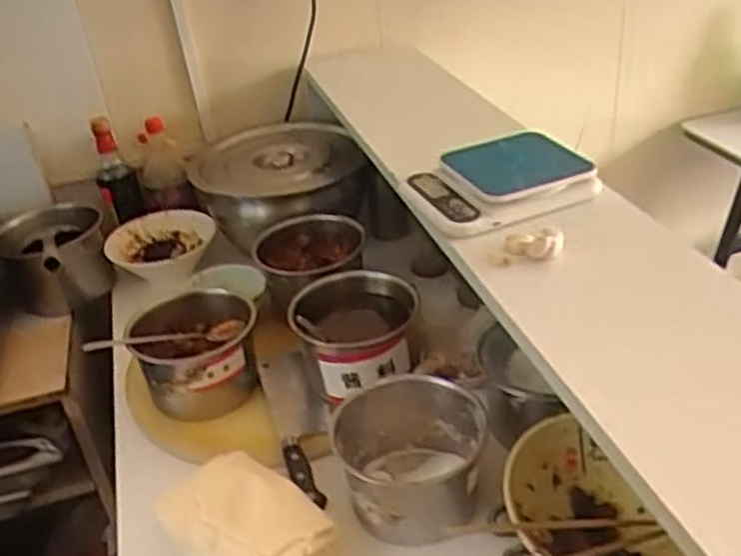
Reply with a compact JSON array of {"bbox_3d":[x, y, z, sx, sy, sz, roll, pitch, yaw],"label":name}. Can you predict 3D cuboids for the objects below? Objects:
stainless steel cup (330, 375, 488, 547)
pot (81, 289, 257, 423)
[{"bbox_3d":[0.042,0.188,0.806,0.149,0.099,0.152,-5,32,3],"label":"stainless steel cup"},{"bbox_3d":[-0.222,0.100,0.979,0.152,0.102,0.153,-1,33,8],"label":"pot"}]

